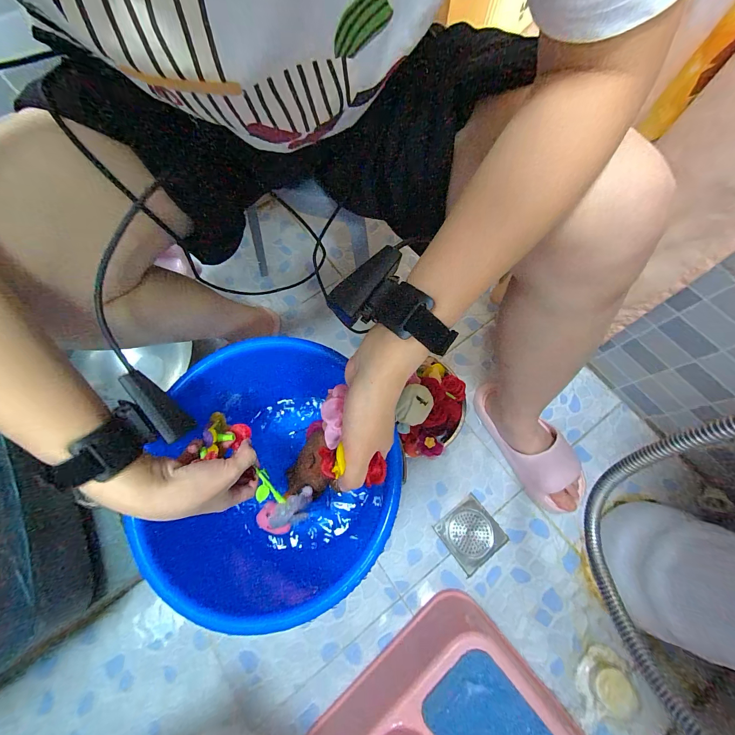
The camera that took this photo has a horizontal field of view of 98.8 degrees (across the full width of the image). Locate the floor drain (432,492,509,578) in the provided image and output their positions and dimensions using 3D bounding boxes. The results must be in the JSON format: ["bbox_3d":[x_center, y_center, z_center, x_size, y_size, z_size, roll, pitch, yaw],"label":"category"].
[{"bbox_3d":[0.191,0.310,0.589,0.101,0.005,0.101,-35,74,-10],"label":"floor drain"}]

